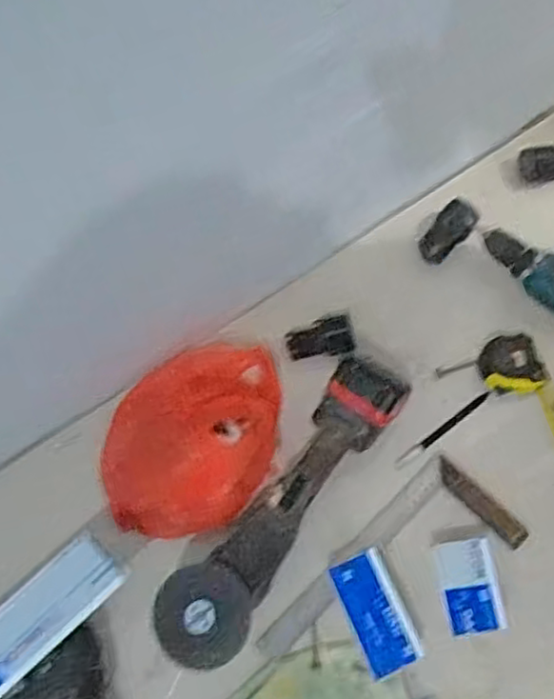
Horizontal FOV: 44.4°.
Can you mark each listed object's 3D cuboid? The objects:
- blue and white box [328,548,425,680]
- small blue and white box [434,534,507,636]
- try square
[{"bbox_3d":[0.104,0.279,0.726,0.058,0.044,0.115,-21,70,-6],"label":"blue and white box"},{"bbox_3d":[0.208,0.256,0.739,0.061,0.027,0.096,-9,69,-2],"label":"small blue and white box"},{"bbox_3d":[0.129,0.259,0.759,0.302,0.011,0.129,-41,73,-13],"label":"try square"}]

